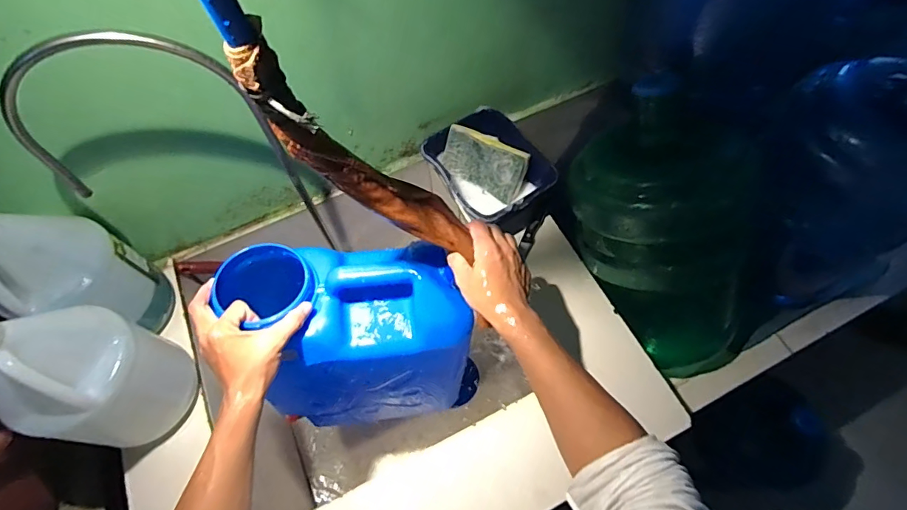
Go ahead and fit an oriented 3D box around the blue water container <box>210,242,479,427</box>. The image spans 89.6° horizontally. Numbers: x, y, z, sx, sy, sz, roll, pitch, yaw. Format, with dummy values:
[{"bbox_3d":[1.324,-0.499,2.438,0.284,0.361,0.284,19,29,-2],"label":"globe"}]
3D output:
[{"bbox_3d":[-0.132,0.125,0.705,0.294,0.343,0.179,-8,62,-2],"label":"blue water container"}]

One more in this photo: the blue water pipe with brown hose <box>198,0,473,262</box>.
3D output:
[{"bbox_3d":[-0.110,-0.137,0.327,0.094,0.527,0.045,-8,61,14],"label":"blue water pipe with brown hose"}]

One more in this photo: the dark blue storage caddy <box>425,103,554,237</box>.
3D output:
[{"bbox_3d":[0.069,-0.148,0.801,0.185,0.088,0.199,-27,65,-12],"label":"dark blue storage caddy"}]

